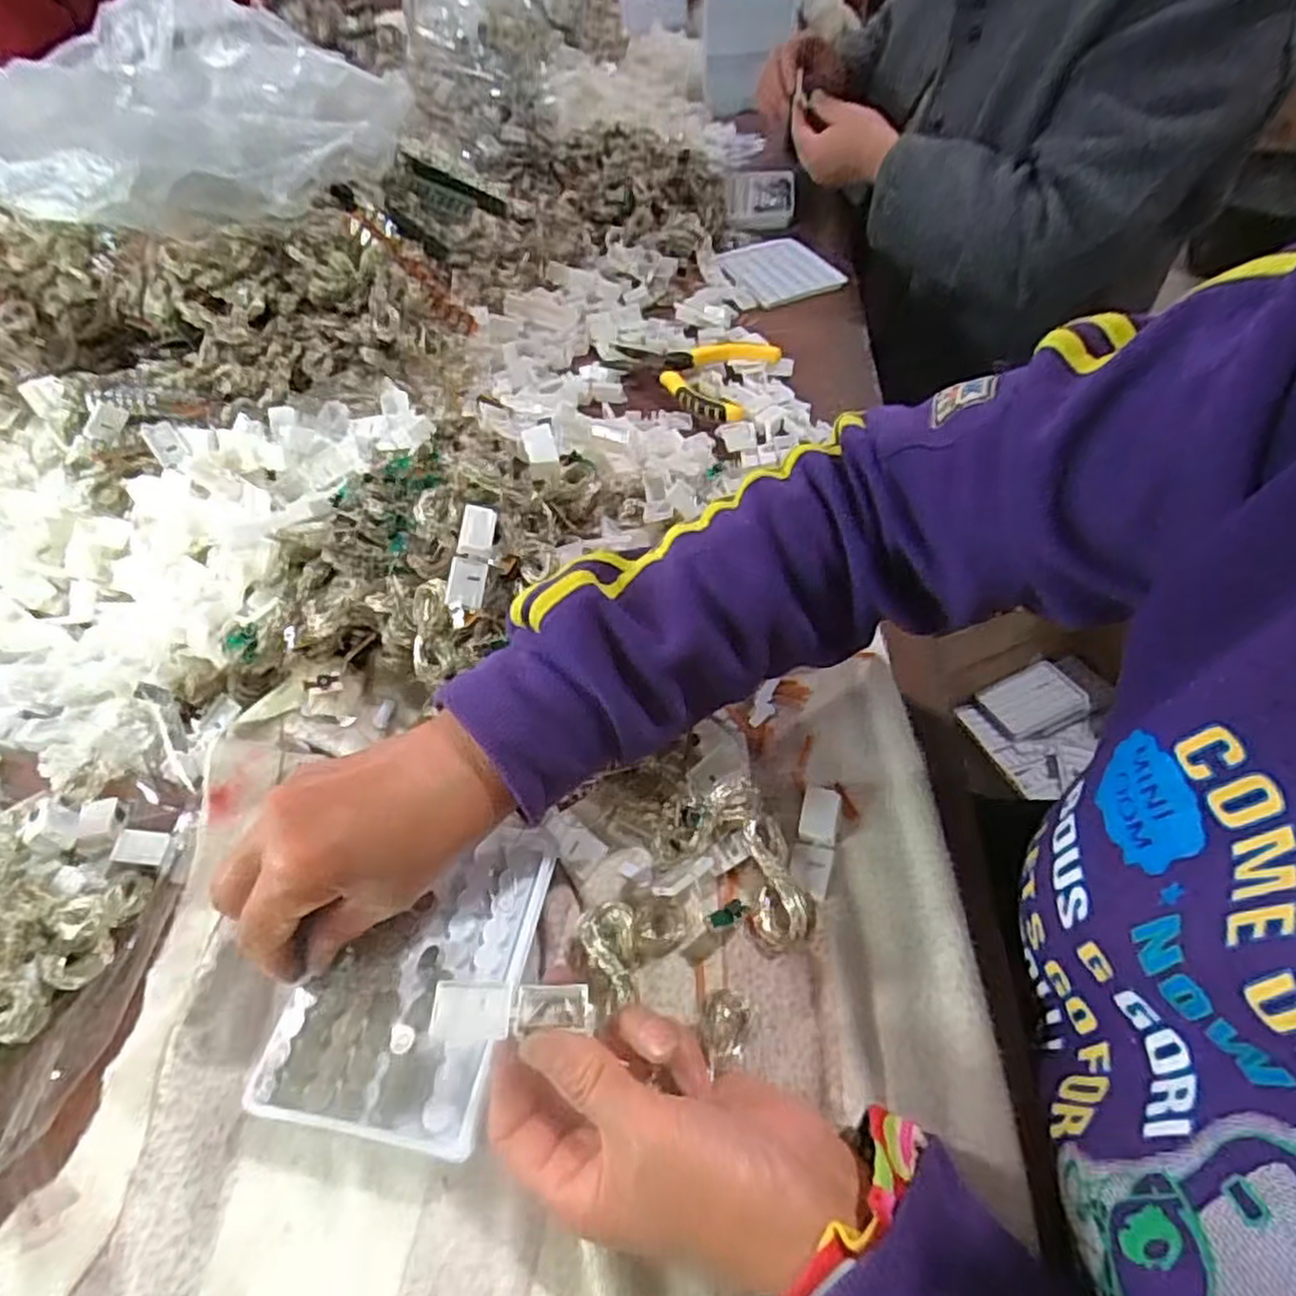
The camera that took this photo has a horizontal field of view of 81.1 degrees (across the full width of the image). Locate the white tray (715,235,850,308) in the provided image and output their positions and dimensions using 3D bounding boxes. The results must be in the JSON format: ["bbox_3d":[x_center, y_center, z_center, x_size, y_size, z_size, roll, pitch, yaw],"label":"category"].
[{"bbox_3d":[0.137,-0.402,0.805,0.099,0.014,0.120,-23,51,-13],"label":"white tray"}]

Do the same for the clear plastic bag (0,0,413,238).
[{"bbox_3d":[-0.424,-0.460,0.646,0.311,0.105,0.387,-36,55,-22],"label":"clear plastic bag"}]

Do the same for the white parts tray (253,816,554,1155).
[{"bbox_3d":[-0.099,0.133,0.326,0.088,0.011,0.131,5,51,11],"label":"white parts tray"}]

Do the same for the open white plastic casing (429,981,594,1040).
[{"bbox_3d":[-0.050,0.133,0.277,0.056,0.013,0.019,5,48,-15],"label":"open white plastic casing"}]

